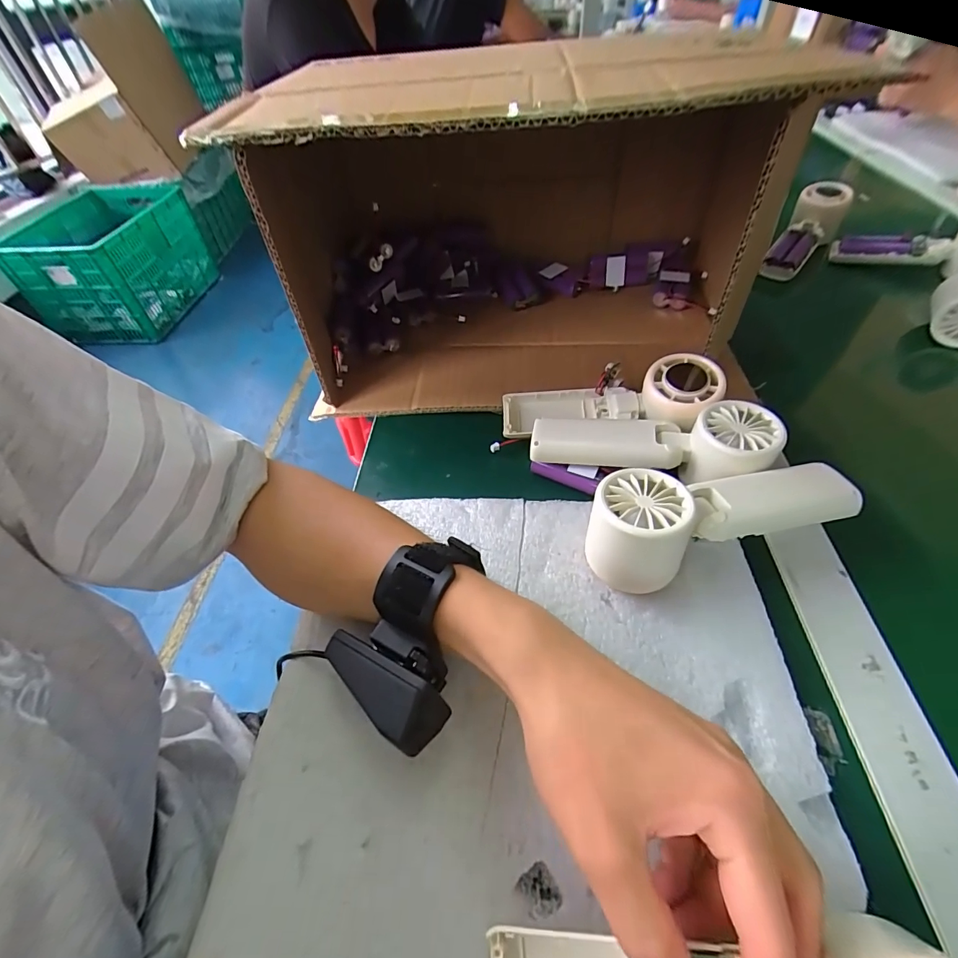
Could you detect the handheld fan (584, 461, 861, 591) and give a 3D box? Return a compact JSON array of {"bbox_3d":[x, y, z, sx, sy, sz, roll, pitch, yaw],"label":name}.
[{"bbox_3d":[0.144,0.019,0.276,0.171,0.056,0.056,-15,50,-8],"label":"handheld fan"}]

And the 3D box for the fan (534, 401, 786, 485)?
[{"bbox_3d":[0.121,-0.025,0.326,0.164,0.044,0.057,8,51,12],"label":"fan"}]

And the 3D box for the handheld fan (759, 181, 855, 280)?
[{"bbox_3d":[0.400,-0.300,0.554,0.051,0.048,0.155,31,74,29],"label":"handheld fan"}]

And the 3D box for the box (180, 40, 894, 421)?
[{"bbox_3d":[0.043,-0.235,0.412,0.413,0.220,0.292,0,50,5],"label":"box"}]

